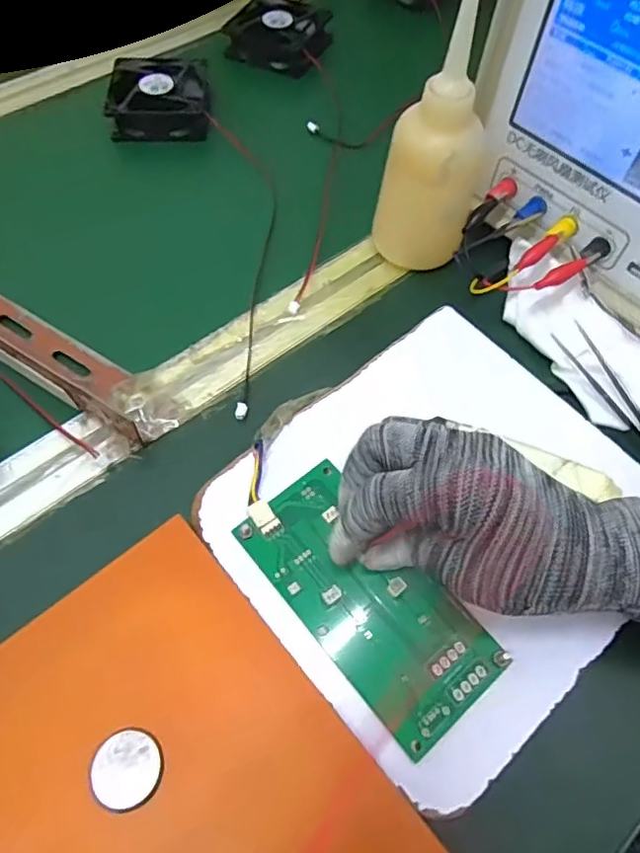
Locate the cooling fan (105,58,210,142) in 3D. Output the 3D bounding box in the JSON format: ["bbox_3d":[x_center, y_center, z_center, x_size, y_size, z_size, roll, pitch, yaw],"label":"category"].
[{"bbox_3d":[-0.136,-0.280,0.482,0.079,0.026,0.071,-2,59,-4],"label":"cooling fan"}]

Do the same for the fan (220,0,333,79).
[{"bbox_3d":[-0.038,-0.368,0.534,0.085,0.029,0.073,16,60,7],"label":"fan"}]

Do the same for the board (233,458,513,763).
[{"bbox_3d":[0.021,0.082,0.278,0.064,0.008,0.133,-39,71,-23],"label":"board"}]

